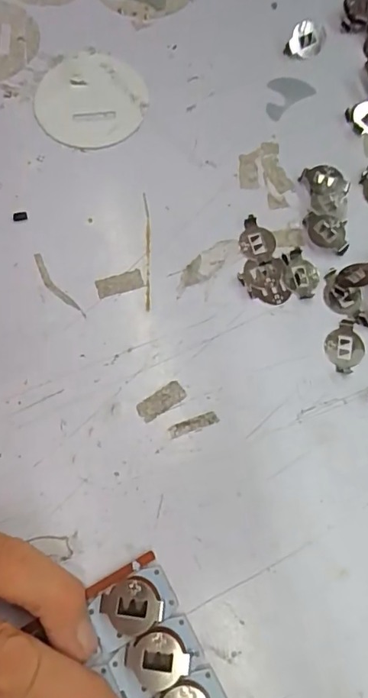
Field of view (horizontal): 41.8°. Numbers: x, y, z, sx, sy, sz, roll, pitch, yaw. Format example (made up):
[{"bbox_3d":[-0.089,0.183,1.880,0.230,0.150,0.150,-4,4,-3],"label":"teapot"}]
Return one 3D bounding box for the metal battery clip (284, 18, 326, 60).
[{"bbox_3d":[0.063,-0.158,0.247,0.017,0.006,0.023,23,74,7],"label":"metal battery clip"}]

